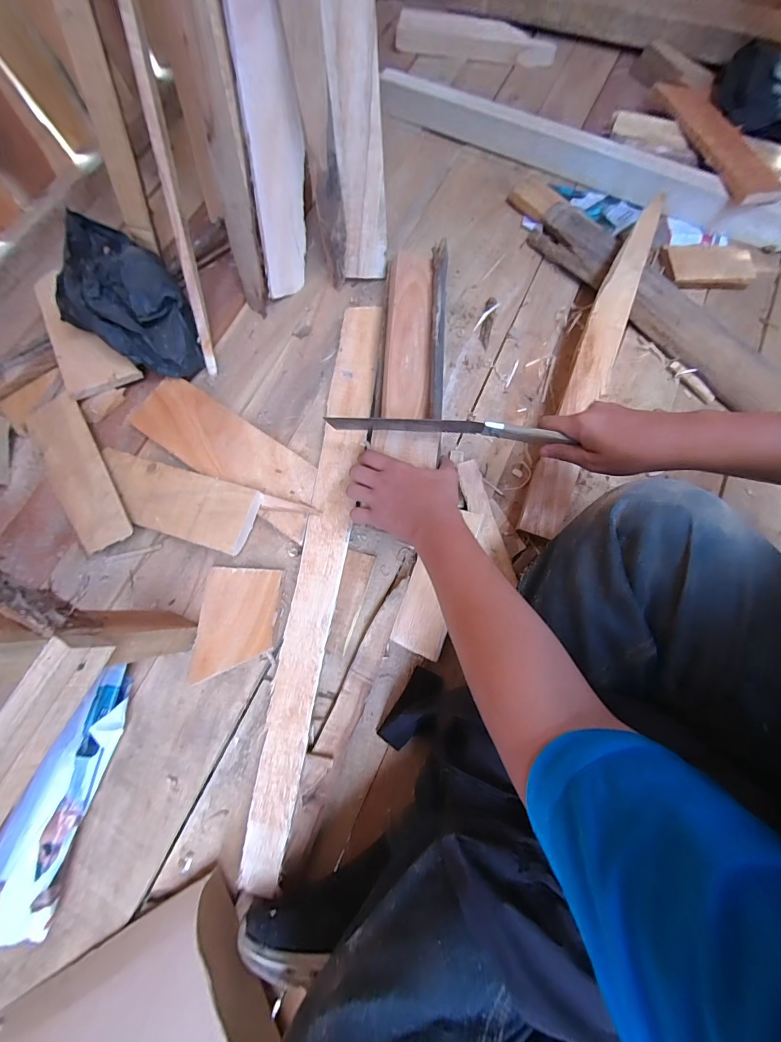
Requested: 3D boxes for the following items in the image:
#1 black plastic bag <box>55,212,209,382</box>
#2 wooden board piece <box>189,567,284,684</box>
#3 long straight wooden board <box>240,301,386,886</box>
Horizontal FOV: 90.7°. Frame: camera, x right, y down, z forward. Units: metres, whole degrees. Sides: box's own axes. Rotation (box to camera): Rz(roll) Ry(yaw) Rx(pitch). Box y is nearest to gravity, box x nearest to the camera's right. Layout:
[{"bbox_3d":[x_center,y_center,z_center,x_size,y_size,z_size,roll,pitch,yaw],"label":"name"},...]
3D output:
[{"bbox_3d":[-0.373,-0.306,0.547,0.146,0.088,0.255,-33,76,-8],"label":"black plastic bag"},{"bbox_3d":[-0.181,0.120,0.462,0.089,0.018,0.124,3,74,2],"label":"wooden board piece"},{"bbox_3d":[-0.079,0.016,0.479,0.062,0.034,0.701,6,74,3],"label":"long straight wooden board"}]

